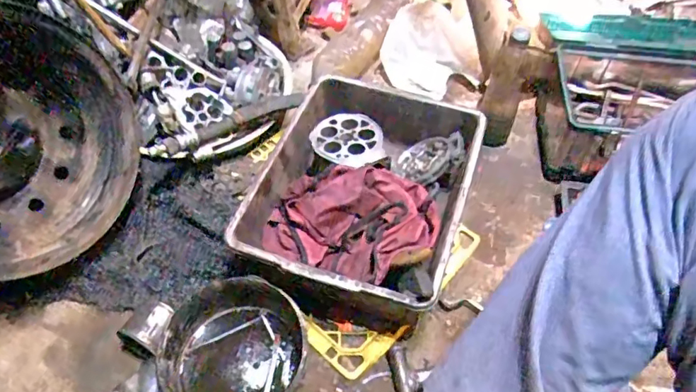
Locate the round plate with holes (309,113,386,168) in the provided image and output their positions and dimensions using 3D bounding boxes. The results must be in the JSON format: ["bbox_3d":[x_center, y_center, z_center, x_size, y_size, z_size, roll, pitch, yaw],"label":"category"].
[{"bbox_3d":[-0.001,-0.093,0.840,0.115,0.011,0.110,1,53,-1],"label":"round plate with holes"}]

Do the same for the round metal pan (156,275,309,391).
[{"bbox_3d":[-0.152,0.202,0.701,0.187,0.071,0.218,2,53,0],"label":"round metal pan"}]

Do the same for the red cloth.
[{"bbox_3d":[0.011,0.035,0.783,0.244,0.094,0.181,25,56,17],"label":"red cloth"}]

